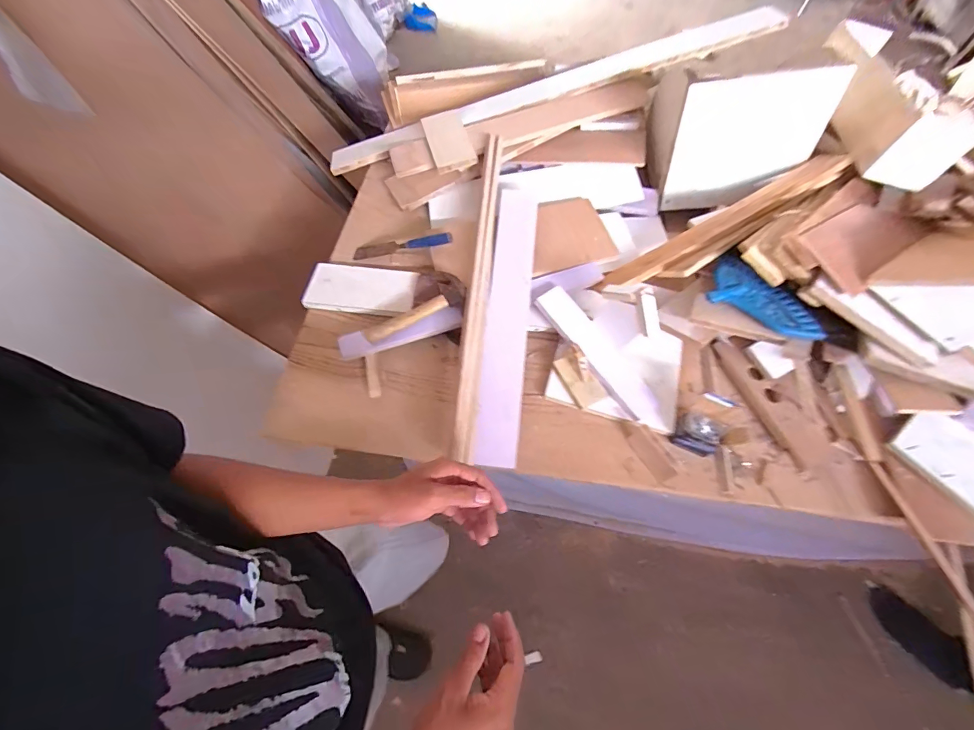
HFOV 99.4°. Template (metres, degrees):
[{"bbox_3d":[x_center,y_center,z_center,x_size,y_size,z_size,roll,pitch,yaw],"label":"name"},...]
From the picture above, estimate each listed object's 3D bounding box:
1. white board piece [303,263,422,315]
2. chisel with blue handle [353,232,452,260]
[{"bbox_3d":[-0.274,-0.166,0.904,0.240,0.019,0.117,8,69,4],"label":"white board piece"},{"bbox_3d":[-0.190,-0.269,0.944,0.251,0.031,0.034,-4,59,19],"label":"chisel with blue handle"}]

